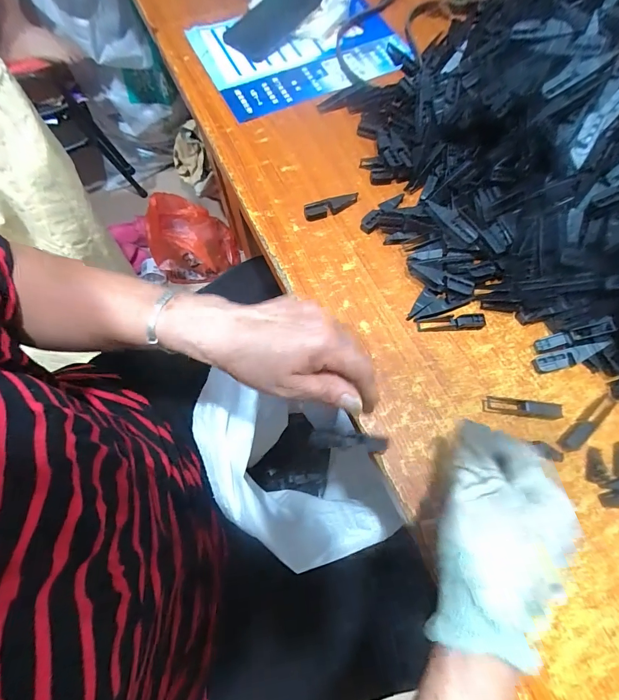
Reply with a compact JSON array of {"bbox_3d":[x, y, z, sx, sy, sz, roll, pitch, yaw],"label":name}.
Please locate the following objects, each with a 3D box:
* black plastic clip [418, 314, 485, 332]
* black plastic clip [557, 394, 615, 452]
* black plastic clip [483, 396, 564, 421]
[{"bbox_3d":[0.144,-0.027,0.359,0.066,0.014,0.015,-6,69,-2],"label":"black plastic clip"},{"bbox_3d":[0.255,0.067,0.324,0.070,0.012,0.015,-40,74,-13],"label":"black plastic clip"},{"bbox_3d":[0.197,0.054,0.328,0.063,0.016,0.015,9,70,4],"label":"black plastic clip"}]

